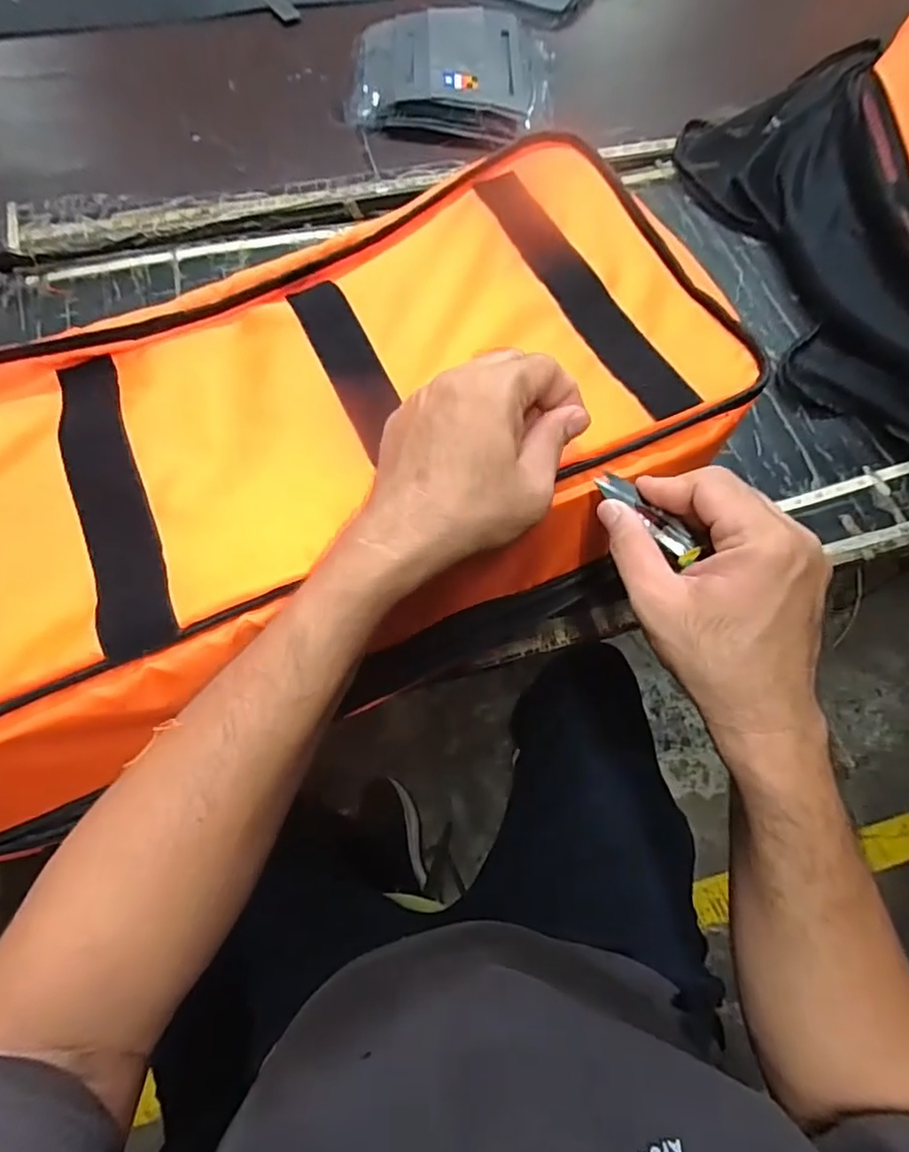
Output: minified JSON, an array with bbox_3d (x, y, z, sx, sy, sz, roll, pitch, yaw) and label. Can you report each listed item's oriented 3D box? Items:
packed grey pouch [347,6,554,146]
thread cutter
[{"bbox_3d":[-0.003,-0.708,0.835,0.282,0.037,0.272,7,68,0],"label":"packed grey pouch"},{"bbox_3d":[0.106,-0.035,0.332,0.018,0.007,0.073,-30,57,-14],"label":"thread cutter"}]

